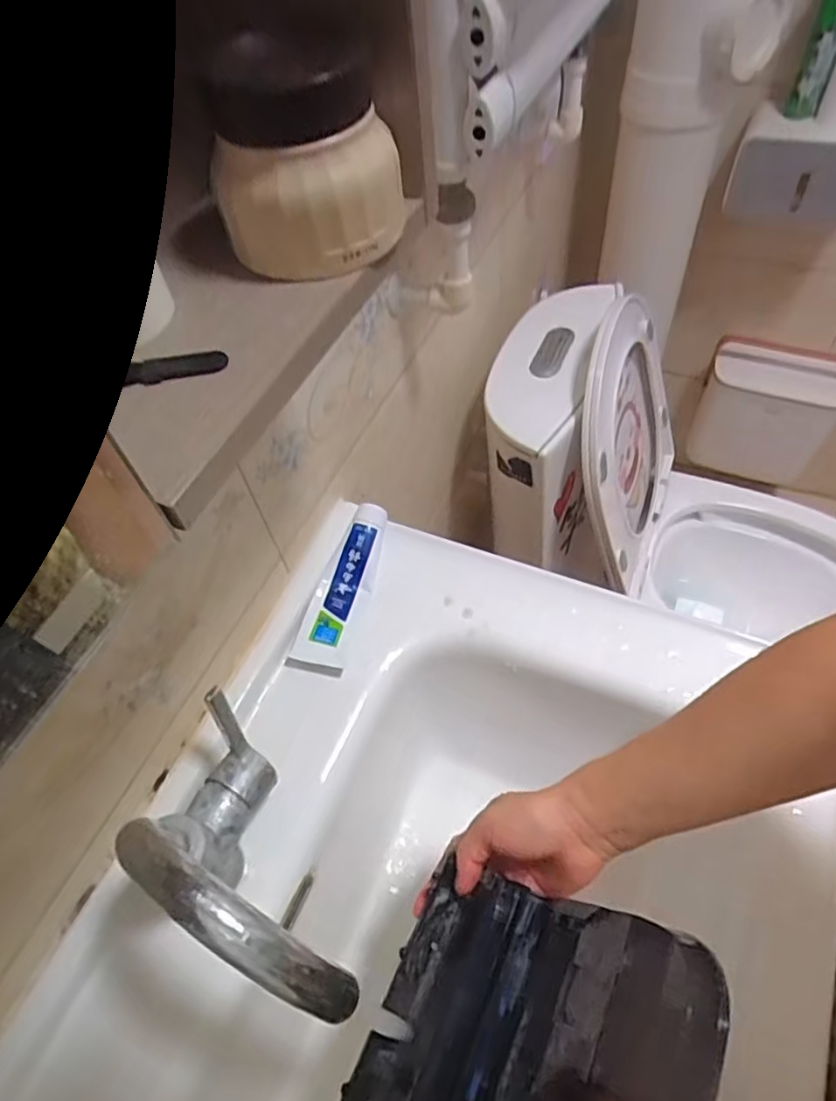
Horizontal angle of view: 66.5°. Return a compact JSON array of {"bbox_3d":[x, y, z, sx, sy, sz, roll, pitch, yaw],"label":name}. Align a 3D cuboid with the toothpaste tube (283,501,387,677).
[{"bbox_3d":[-0.072,0.033,0.605,0.049,0.034,0.170,9,56,12],"label":"toothpaste tube"}]

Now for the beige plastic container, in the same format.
[{"bbox_3d":[-0.051,-0.177,0.288,0.084,0.072,0.074,-8,55,-1],"label":"beige plastic container"}]

